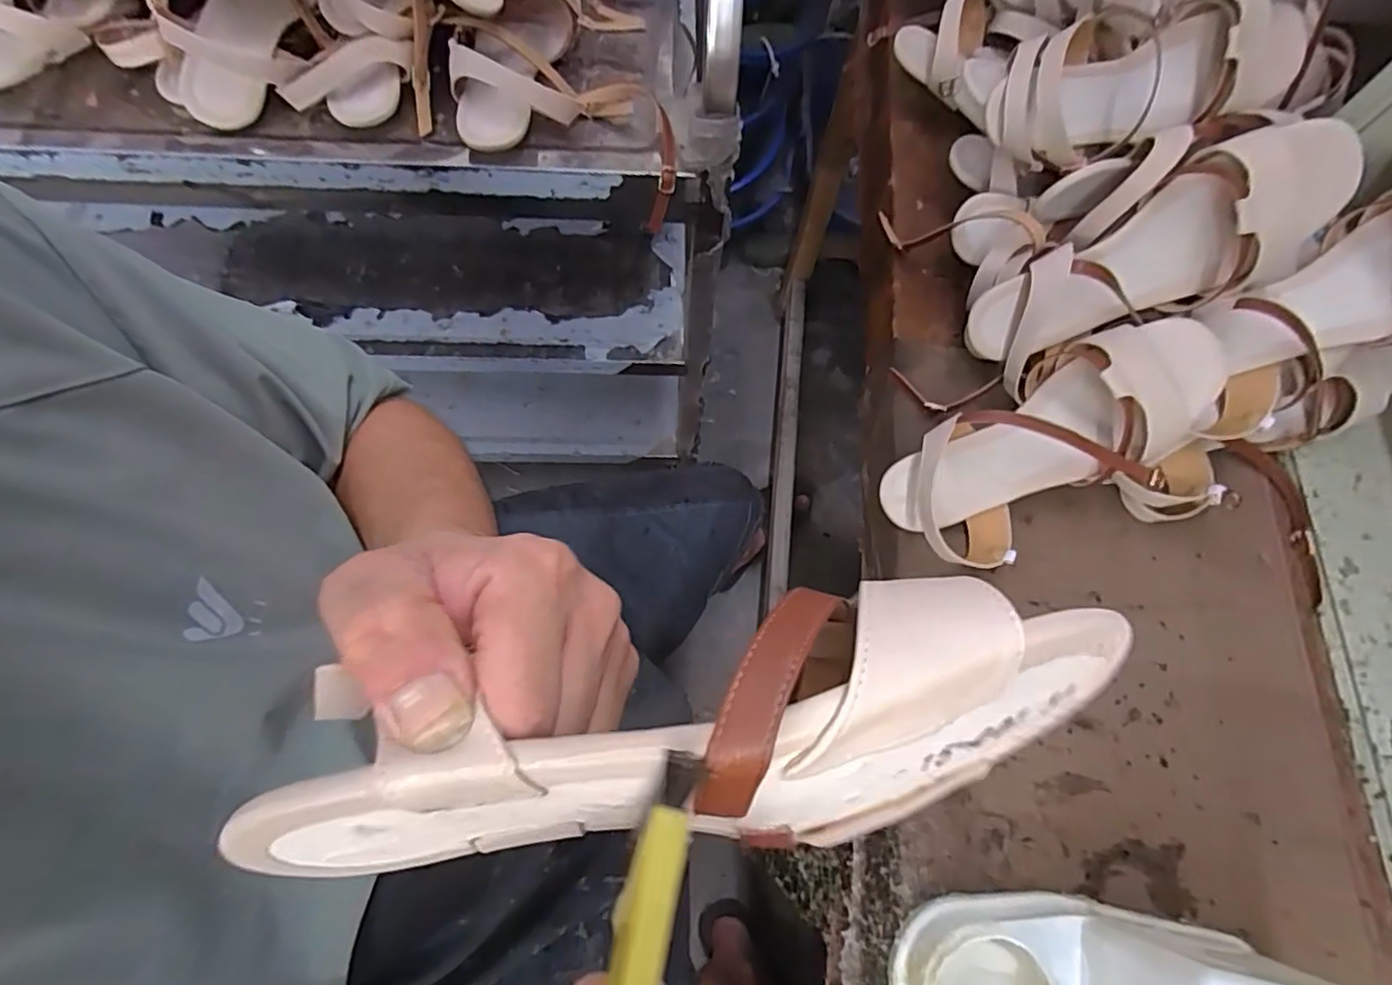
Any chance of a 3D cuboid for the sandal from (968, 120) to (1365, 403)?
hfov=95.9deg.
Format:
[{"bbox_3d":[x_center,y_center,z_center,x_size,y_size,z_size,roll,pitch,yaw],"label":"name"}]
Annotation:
[{"bbox_3d":[0.302,-0.163,0.423,0.235,0.074,0.090,-26,70,15],"label":"sandal"}]

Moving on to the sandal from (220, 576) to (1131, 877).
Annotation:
[{"bbox_3d":[0.002,0.063,0.157,0.223,0.074,0.058,-12,69,1],"label":"sandal"}]

